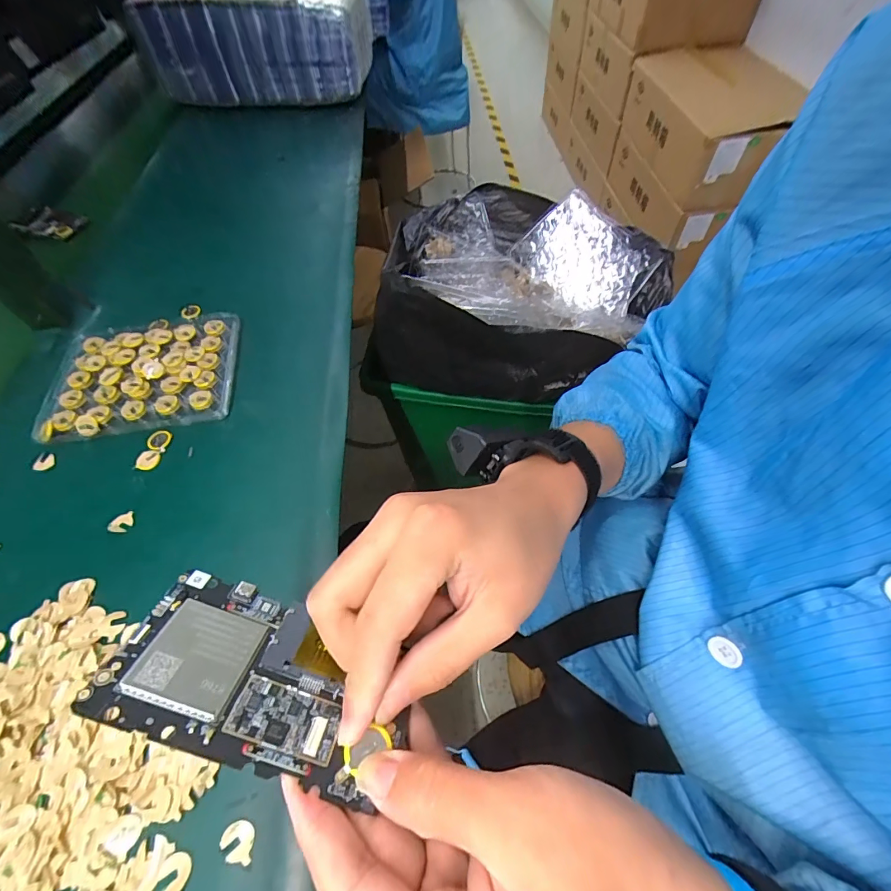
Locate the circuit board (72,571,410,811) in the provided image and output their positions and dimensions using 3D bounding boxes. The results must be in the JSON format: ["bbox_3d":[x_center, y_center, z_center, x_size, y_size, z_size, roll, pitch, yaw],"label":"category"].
[{"bbox_3d":[-0.076,0.102,0.179,0.122,0.005,0.063,22,37,-4],"label":"circuit board"}]

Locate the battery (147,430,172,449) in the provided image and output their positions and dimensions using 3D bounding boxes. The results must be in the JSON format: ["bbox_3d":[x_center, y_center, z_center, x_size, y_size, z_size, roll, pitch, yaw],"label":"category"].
[{"bbox_3d":[-0.265,-0.006,0.377,0.016,0.006,0.020,30,62,18],"label":"battery"}]

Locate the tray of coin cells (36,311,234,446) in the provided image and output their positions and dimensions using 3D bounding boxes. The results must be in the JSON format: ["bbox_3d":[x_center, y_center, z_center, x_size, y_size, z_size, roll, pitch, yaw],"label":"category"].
[{"bbox_3d":[-0.306,-0.075,0.415,0.171,0.025,0.149,-8,57,-4],"label":"tray of coin cells"}]

